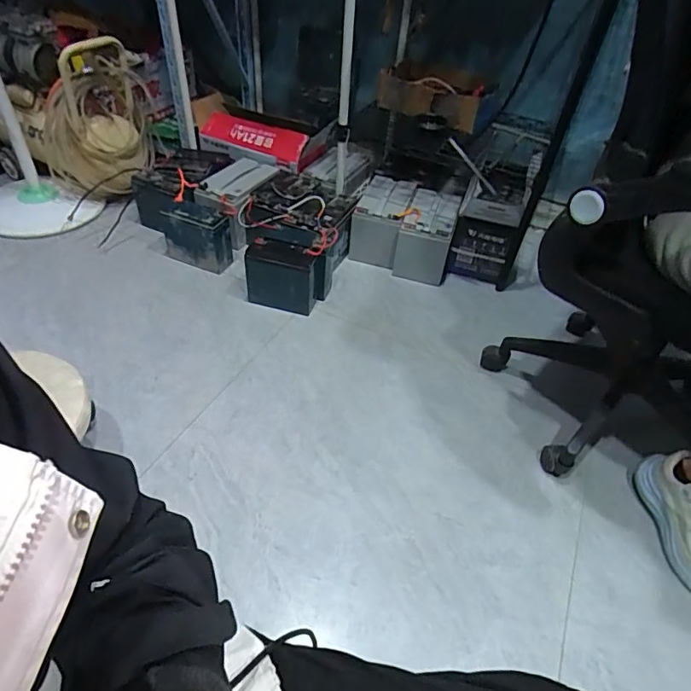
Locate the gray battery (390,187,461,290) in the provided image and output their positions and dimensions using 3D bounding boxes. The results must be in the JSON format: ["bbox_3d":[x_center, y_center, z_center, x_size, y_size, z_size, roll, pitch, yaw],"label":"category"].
[{"bbox_3d":[0.251,-0.346,1.479,0.160,0.180,0.276,12,45,6],"label":"gray battery"}]

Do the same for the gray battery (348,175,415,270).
[{"bbox_3d":[0.120,-0.405,1.539,0.148,0.175,0.286,15,45,8],"label":"gray battery"}]

